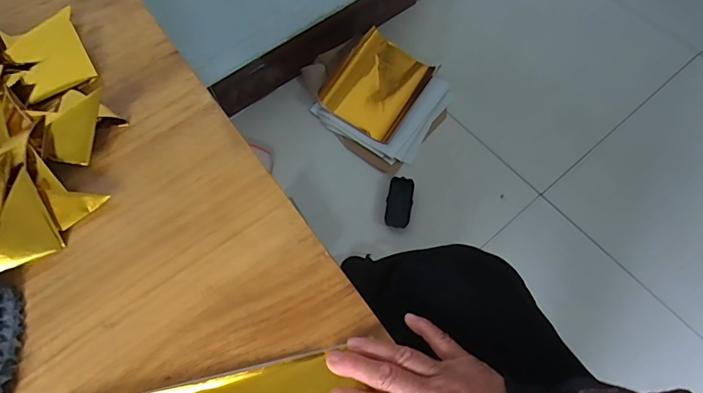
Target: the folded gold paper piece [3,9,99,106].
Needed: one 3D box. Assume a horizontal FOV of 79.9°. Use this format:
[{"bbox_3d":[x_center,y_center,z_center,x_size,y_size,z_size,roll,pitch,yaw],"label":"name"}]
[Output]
[{"bbox_3d":[-0.329,-0.153,0.460,0.074,0.016,0.099,-32,68,-13],"label":"folded gold paper piece"}]

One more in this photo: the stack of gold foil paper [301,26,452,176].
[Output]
[{"bbox_3d":[0.047,-0.240,0.994,0.329,0.068,0.278,35,70,16],"label":"stack of gold foil paper"}]

